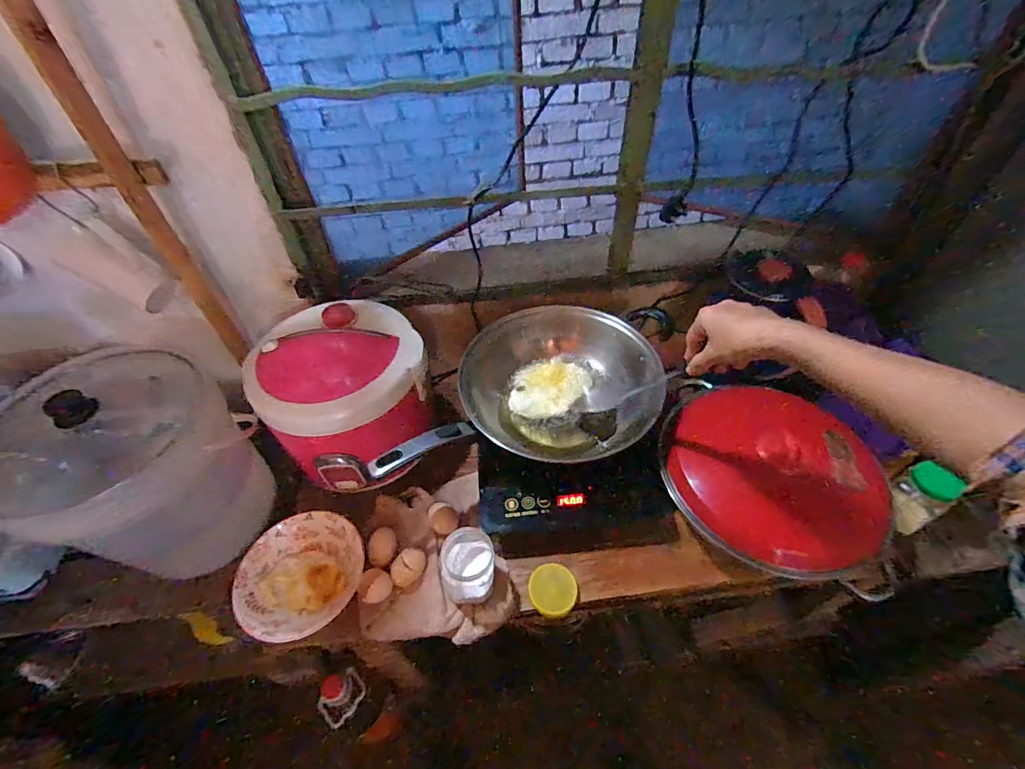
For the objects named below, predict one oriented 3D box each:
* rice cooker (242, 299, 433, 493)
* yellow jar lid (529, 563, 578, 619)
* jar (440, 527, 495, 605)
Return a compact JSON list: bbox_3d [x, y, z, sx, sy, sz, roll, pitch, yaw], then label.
[{"bbox_3d":[-0.256,0.019,0.718,0.230,0.184,0.248,29,56,26],"label":"rice cooker"},{"bbox_3d":[0.060,0.294,0.630,0.068,0.011,0.068,2,69,-5],"label":"yellow jar lid"},{"bbox_3d":[-0.063,0.255,0.621,0.074,0.081,0.077,-2,48,2],"label":"jar"}]

